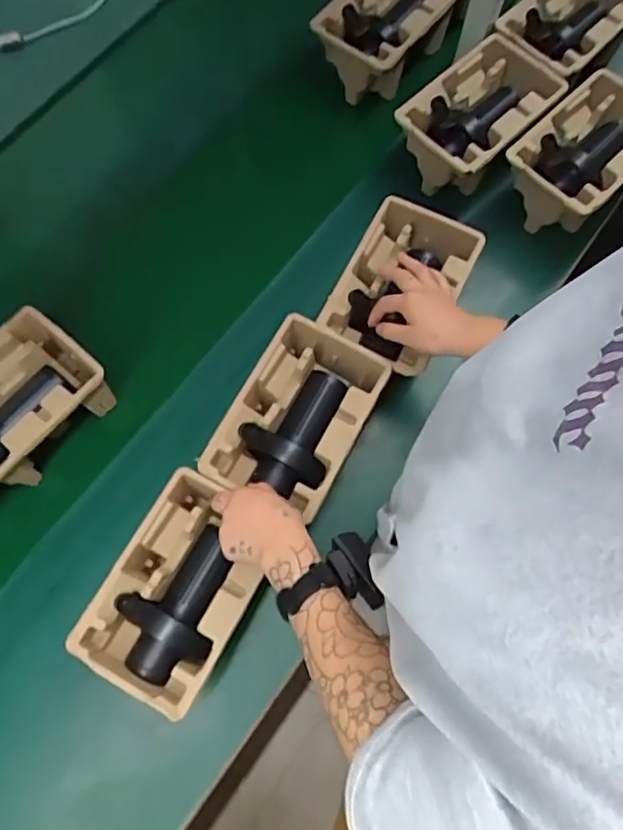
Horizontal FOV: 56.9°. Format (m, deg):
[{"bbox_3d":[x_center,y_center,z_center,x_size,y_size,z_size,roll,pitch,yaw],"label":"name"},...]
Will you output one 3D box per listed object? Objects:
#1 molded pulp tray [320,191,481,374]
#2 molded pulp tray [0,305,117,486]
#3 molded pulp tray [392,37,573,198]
[{"bbox_3d":[0.112,-0.164,0.736,0.142,0.058,0.213,27,79,4],"label":"molded pulp tray"},{"bbox_3d":[-0.384,-0.004,0.736,0.157,0.104,0.239,40,80,7],"label":"molded pulp tray"},{"bbox_3d":[0.238,-0.435,0.845,0.223,0.103,0.152,-44,82,-9],"label":"molded pulp tray"}]

